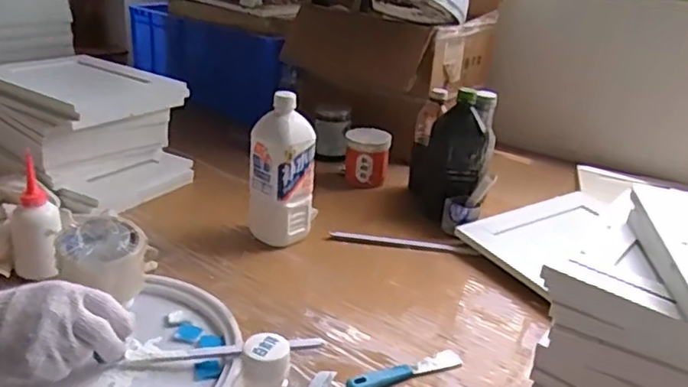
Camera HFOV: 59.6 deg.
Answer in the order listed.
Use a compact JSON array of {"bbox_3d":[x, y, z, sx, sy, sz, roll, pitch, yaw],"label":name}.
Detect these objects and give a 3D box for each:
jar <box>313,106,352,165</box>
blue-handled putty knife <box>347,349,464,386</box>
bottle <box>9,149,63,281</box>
[{"bbox_3d":[-0.022,-0.116,1.202,0.072,0.100,0.069,4,23,-3],"label":"jar"},{"bbox_3d":[0.067,0.193,0.656,0.143,0.015,0.024,-8,26,-27],"label":"blue-handled putty knife"},{"bbox_3d":[-0.381,0.027,0.738,0.057,0.133,0.044,-7,26,-26],"label":"bottle"}]

